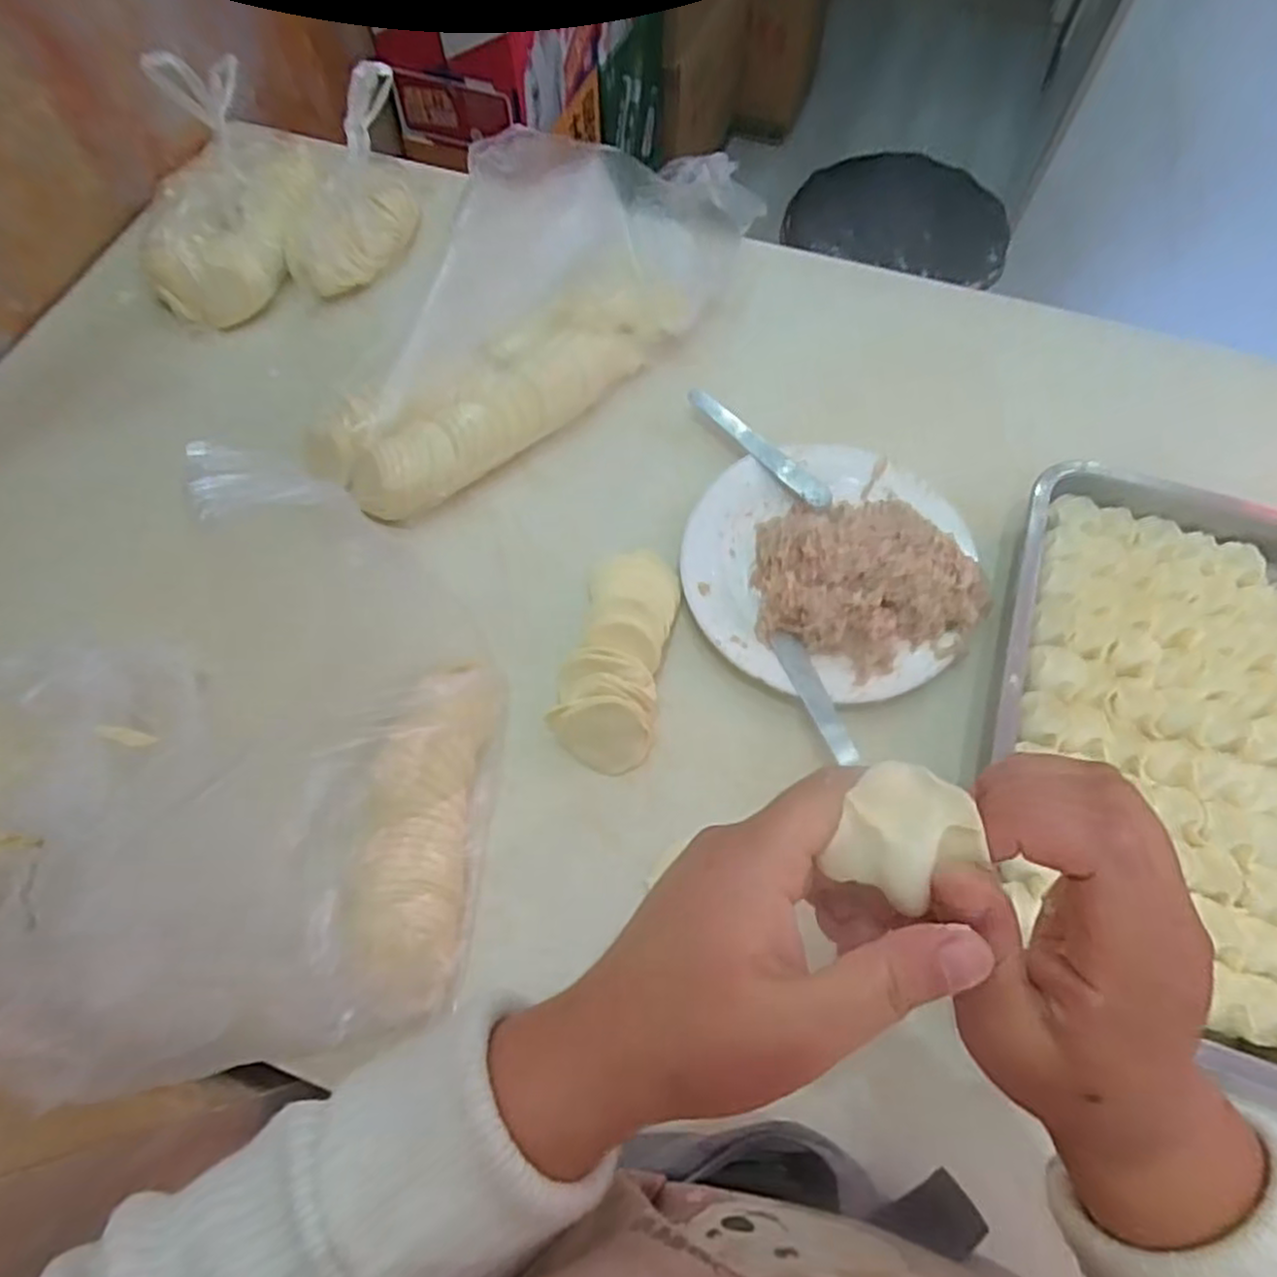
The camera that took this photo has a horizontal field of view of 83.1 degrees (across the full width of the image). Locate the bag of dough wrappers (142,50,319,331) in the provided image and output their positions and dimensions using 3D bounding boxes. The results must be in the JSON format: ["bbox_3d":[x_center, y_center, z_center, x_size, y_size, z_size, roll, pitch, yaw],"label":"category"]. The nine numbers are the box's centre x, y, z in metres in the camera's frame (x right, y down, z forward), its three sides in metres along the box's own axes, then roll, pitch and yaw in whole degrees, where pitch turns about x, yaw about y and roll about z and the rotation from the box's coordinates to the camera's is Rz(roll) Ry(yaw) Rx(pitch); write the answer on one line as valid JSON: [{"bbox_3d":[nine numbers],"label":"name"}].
[{"bbox_3d":[-0.400,-0.424,0.666,0.134,0.141,0.203,-6,66,-3],"label":"bag of dough wrappers"}]

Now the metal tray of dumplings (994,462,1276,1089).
[{"bbox_3d":[0.395,0.070,0.486,0.305,0.041,0.403,16,67,7],"label":"metal tray of dumplings"}]

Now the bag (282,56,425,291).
[{"bbox_3d":[-0.271,-0.422,0.679,0.070,0.126,0.167,20,68,9],"label":"bag"}]

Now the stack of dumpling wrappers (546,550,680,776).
[{"bbox_3d":[-0.014,0.007,0.526,0.072,0.036,0.176,10,66,4],"label":"stack of dumpling wrappers"}]

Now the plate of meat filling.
[{"bbox_3d":[0.147,-0.058,0.555,0.213,0.048,0.209,0,66,0],"label":"plate of meat filling"}]

